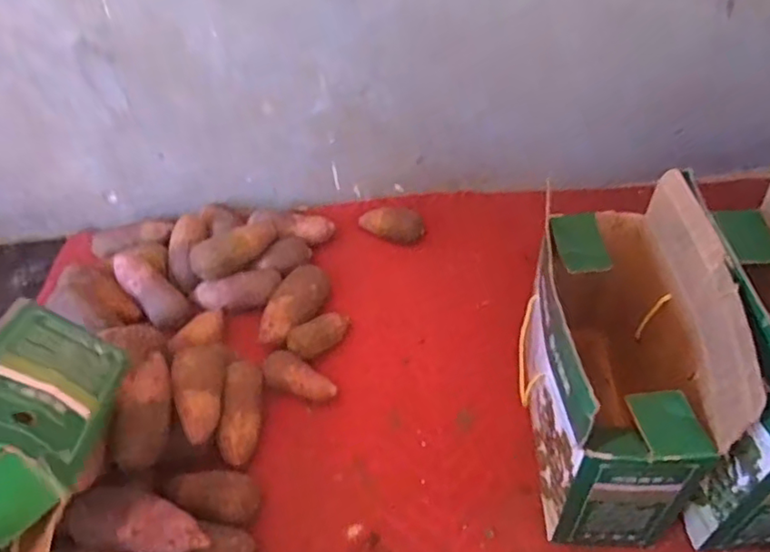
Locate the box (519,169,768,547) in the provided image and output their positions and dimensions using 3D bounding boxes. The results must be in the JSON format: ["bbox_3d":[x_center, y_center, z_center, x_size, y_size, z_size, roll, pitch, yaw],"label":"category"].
[{"bbox_3d":[0.288,0.099,0.779,0.193,0.338,0.367,2,47,8],"label":"box"}]

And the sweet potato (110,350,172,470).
[{"bbox_3d":[-0.344,0.188,0.851,0.068,0.063,0.164,0,70,6],"label":"sweet potato"}]

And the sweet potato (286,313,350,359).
[{"bbox_3d":[-0.107,0.100,1.017,0.116,0.056,0.047,-29,51,-20],"label":"sweet potato"}]

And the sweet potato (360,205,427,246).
[{"bbox_3d":[0.014,-0.105,1.196,0.124,0.049,0.059,3,47,9],"label":"sweet potato"}]

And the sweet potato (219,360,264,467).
[{"bbox_3d":[-0.217,0.206,0.915,0.047,0.055,0.153,-1,64,5],"label":"sweet potato"}]

